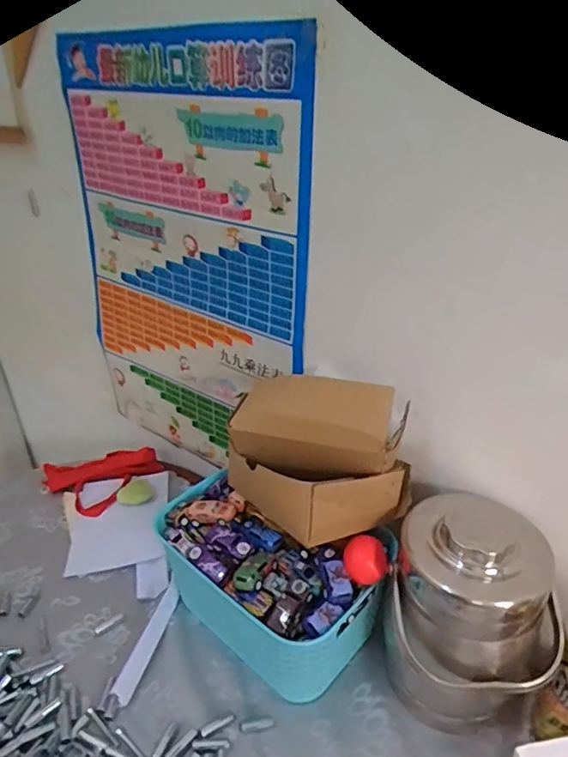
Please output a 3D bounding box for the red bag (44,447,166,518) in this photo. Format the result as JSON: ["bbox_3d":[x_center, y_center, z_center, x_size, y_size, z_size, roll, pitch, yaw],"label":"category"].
[{"bbox_3d":[-0.320,0.180,0.928,0.195,0.020,0.142,-11,31,-18],"label":"red bag"}]

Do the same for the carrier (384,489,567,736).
[{"bbox_3d":[0.196,0.259,0.568,0.176,0.232,0.141,8,30,15],"label":"carrier"}]

